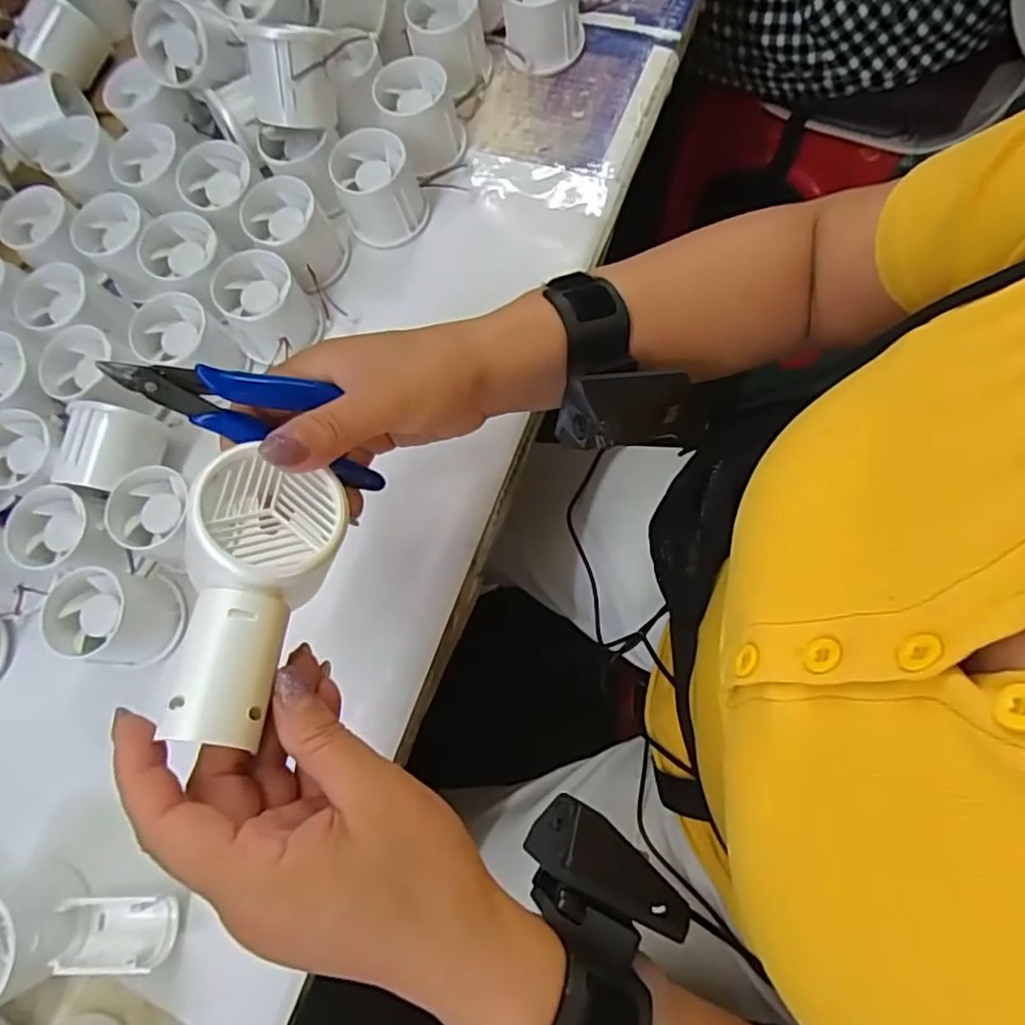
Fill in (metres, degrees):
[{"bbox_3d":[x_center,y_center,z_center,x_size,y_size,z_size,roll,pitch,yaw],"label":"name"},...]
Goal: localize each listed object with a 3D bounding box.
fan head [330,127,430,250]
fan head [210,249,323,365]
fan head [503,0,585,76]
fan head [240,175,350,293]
[{"bbox_3d":[-0.090,-0.220,0.439,0.056,0.052,0.053,-2,74,7],"label":"fan head"},{"bbox_3d":[-0.163,-0.136,0.423,0.056,0.044,0.056,-2,74,7],"label":"fan head"},{"bbox_3d":[0.022,-0.359,0.462,0.056,0.053,0.050,-2,74,8],"label":"fan head"},{"bbox_3d":[-0.147,-0.190,0.440,0.057,0.051,0.056,-26,72,0],"label":"fan head"}]

